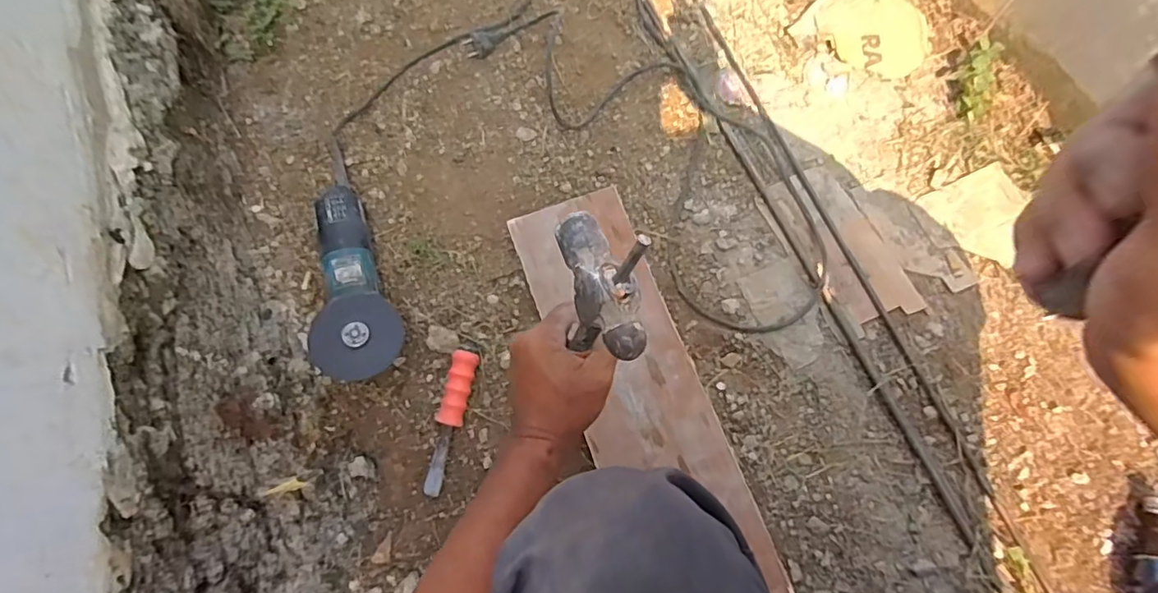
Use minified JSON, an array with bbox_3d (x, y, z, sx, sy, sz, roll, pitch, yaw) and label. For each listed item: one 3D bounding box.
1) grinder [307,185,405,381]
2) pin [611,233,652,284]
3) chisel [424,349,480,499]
[{"bbox_3d":[-0.281,-0.024,0.719,0.087,0.104,0.269,-16,71,-1],"label":"grinder"},{"bbox_3d":[0.034,-0.024,0.363,0.006,0.048,0.008,-25,69,-34],"label":"pin"},{"bbox_3d":[-0.158,0.154,0.694,0.029,0.042,0.172,12,72,7],"label":"chisel"}]

